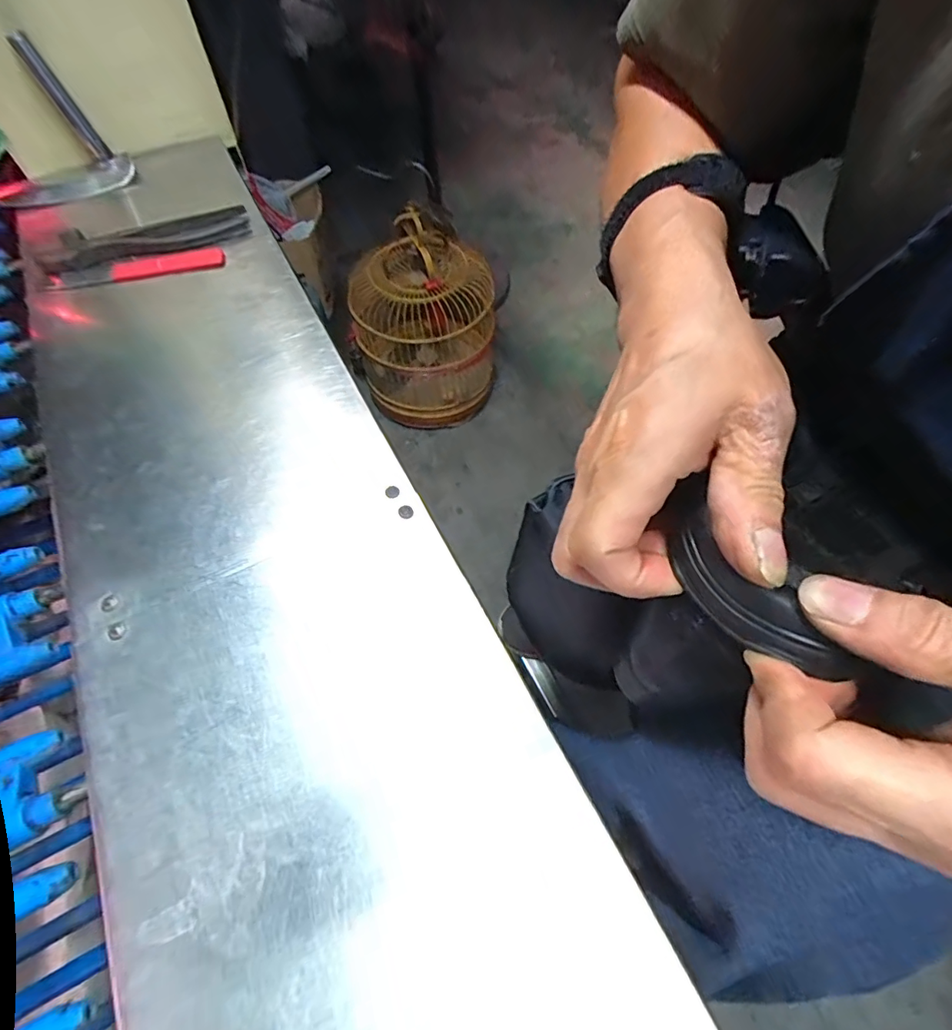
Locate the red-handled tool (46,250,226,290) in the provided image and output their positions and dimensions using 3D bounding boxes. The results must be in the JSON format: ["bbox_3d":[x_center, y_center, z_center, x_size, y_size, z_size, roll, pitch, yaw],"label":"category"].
[{"bbox_3d":[-0.324,-0.237,0.482,0.158,0.008,0.025,-12,60,-7],"label":"red-handled tool"}]

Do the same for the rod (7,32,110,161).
[{"bbox_3d":[-0.392,-0.392,0.484,0.018,0.128,0.017,-17,89,-10],"label":"rod"}]

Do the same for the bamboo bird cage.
[{"bbox_3d":[-0.127,-0.449,1.201,0.334,0.408,0.277,-14,61,-9],"label":"bamboo bird cage"}]

